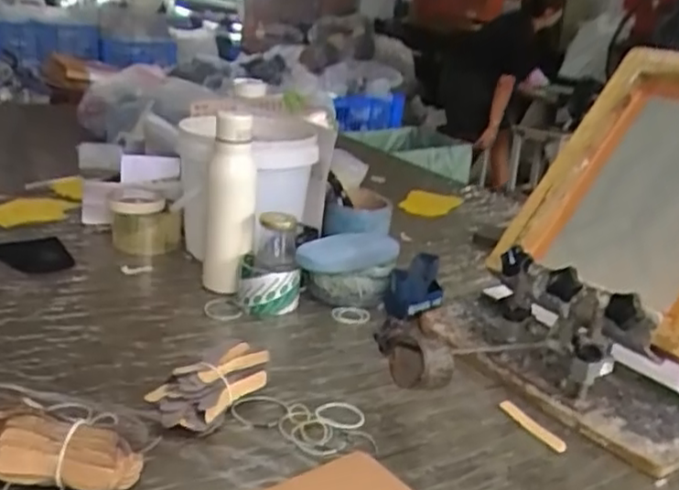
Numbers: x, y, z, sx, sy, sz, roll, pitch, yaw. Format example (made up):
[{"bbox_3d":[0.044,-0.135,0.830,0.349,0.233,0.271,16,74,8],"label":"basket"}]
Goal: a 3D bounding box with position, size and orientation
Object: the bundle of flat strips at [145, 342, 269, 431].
[{"bbox_3d":[-0.125,0.141,0.652,0.057,0.050,0.120,17,24,28],"label":"bundle of flat strips"}]

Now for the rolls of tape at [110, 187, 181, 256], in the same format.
[{"bbox_3d":[-0.310,-0.040,1.069,0.097,0.083,0.099,-4,22,-23],"label":"rolls of tape"}]

